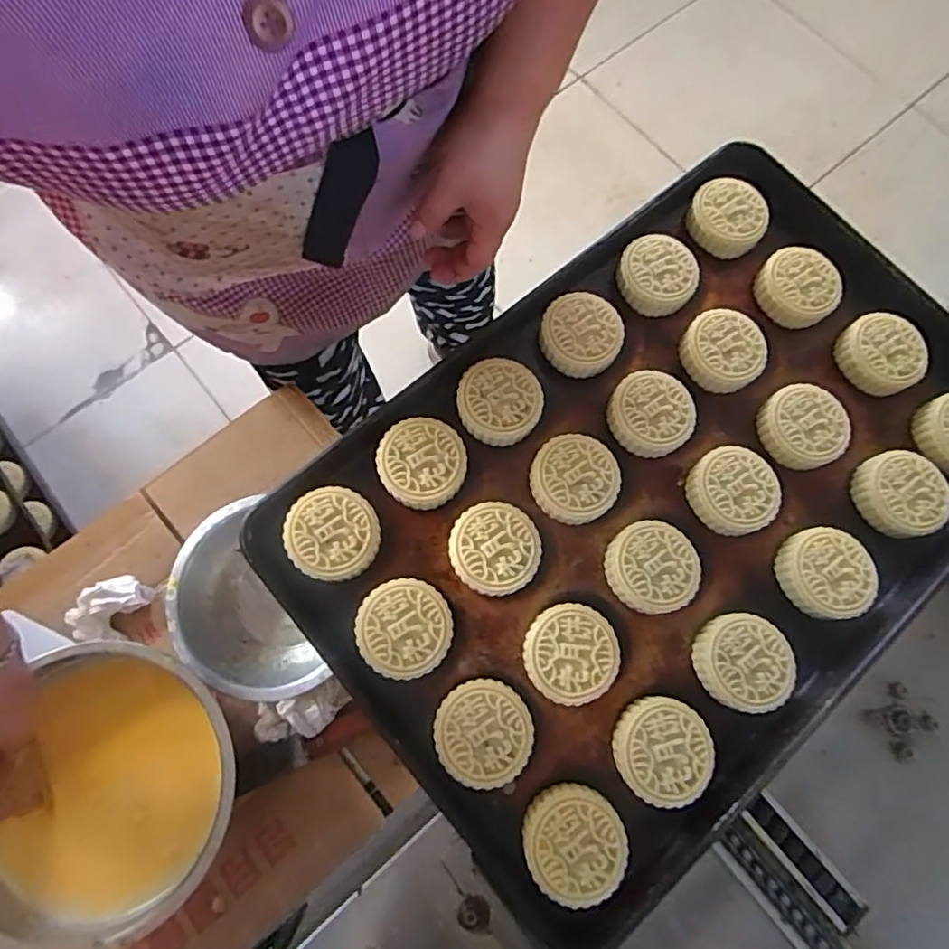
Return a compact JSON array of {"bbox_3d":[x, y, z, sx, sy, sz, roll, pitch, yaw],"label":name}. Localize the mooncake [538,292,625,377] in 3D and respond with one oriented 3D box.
[{"bbox_3d":[0.092,-0.121,0.524,0.067,0.030,0.066,0,73,-2],"label":"mooncake"}]

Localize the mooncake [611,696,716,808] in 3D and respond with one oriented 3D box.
[{"bbox_3d":[0.137,0.202,0.435,0.066,0.018,0.070,0,73,-2],"label":"mooncake"}]

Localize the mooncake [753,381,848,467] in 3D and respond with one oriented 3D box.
[{"bbox_3d":[0.281,-0.040,0.512,0.067,0.024,0.070,0,73,-2],"label":"mooncake"}]

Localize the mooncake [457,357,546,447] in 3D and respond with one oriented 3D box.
[{"bbox_3d":[0.022,-0.061,0.501,0.070,0.021,0.067,0,73,-2],"label":"mooncake"}]

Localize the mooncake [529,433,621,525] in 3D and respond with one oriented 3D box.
[{"bbox_3d":[0.082,0.005,0.492,0.069,0.029,0.071,0,73,-2],"label":"mooncake"}]

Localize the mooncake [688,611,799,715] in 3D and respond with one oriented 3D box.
[{"bbox_3d":[0.206,0.144,0.458,0.065,0.021,0.071,0,73,-2],"label":"mooncake"}]

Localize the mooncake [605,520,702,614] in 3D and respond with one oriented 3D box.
[{"bbox_3d":[0.141,0.074,0.474,0.070,0.026,0.068,15,73,3],"label":"mooncake"}]

